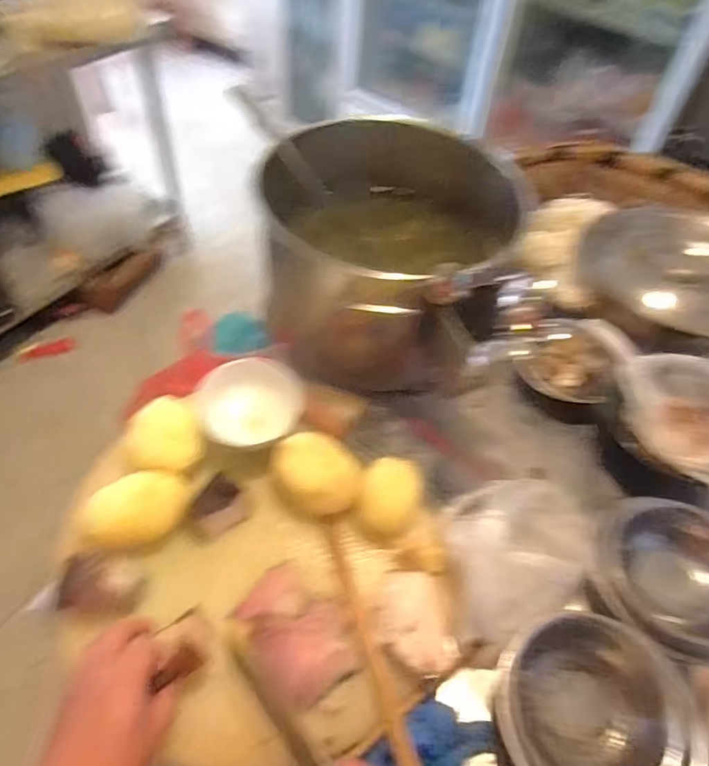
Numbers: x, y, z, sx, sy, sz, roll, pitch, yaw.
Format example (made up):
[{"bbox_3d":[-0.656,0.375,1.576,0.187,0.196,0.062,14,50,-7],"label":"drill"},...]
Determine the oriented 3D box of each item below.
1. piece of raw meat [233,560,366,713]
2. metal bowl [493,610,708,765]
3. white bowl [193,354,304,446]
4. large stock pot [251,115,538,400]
[{"bbox_3d":[-0.053,0.226,0.505,0.090,0.027,0.120,-25,58,-22],"label":"piece of raw meat"},{"bbox_3d":[0.210,0.298,0.483,0.174,0.054,0.159,2,52,-3],"label":"metal bowl"},{"bbox_3d":[-0.116,0.026,0.610,0.112,0.054,0.091,-9,53,-11],"label":"white bowl"},{"bbox_3d":[0.039,-0.176,0.741,0.325,0.204,0.300,24,54,14],"label":"large stock pot"}]

